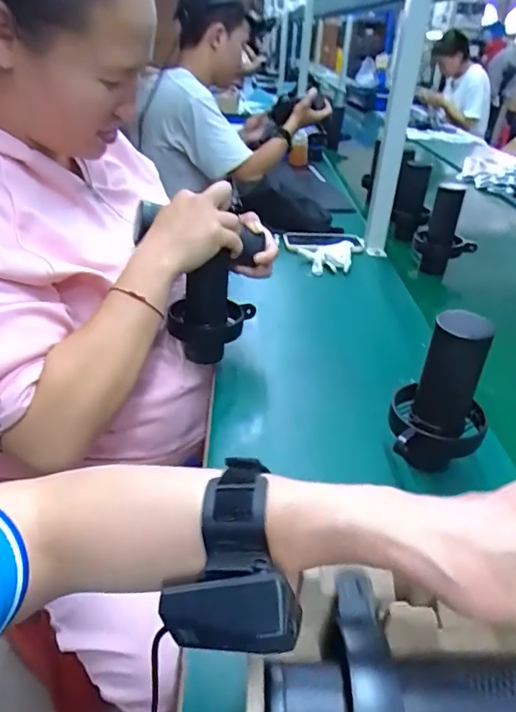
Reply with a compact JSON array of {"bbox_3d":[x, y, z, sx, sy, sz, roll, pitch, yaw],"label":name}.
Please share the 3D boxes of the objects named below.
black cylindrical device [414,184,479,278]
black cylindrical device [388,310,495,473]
[{"bbox_3d":[0.384,-0.246,1.013,0.115,0.193,0.075,14,35,17],"label":"black cylindrical device"},{"bbox_3d":[0.184,0.032,0.488,0.091,0.147,0.086,2,33,-1],"label":"black cylindrical device"}]

